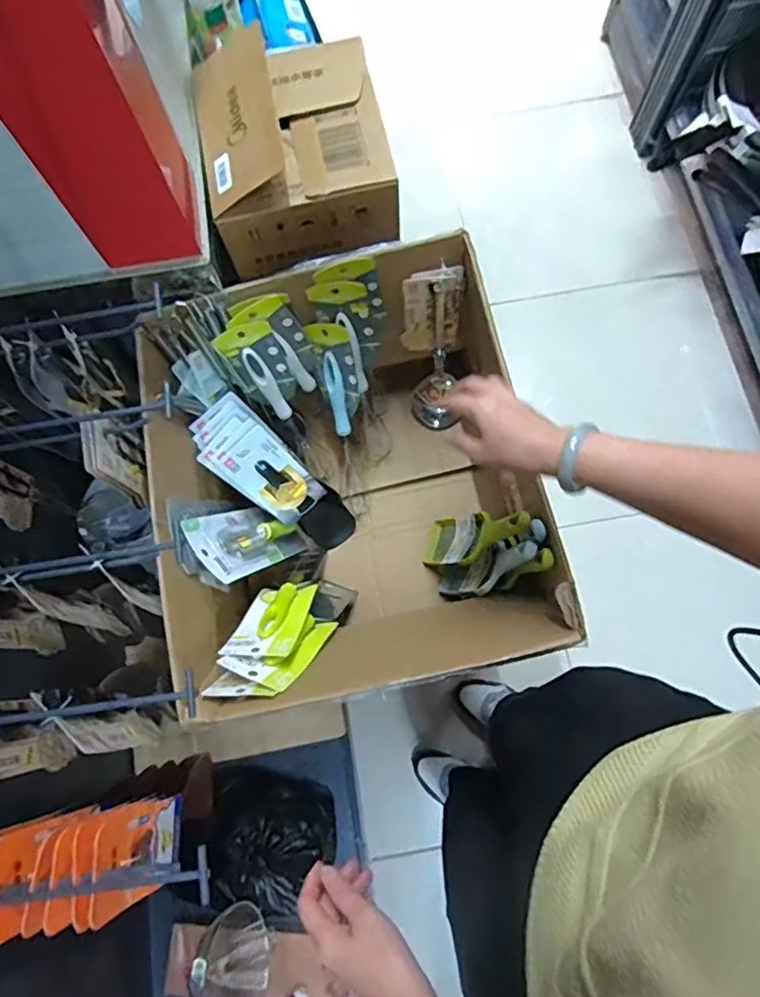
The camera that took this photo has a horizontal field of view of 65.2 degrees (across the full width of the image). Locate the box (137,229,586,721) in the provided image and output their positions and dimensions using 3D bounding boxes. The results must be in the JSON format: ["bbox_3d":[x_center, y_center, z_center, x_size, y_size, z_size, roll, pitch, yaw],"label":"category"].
[{"bbox_3d":[-0.042,-0.014,0.783,0.413,0.298,0.448,-16,74,-2],"label":"box"}]

